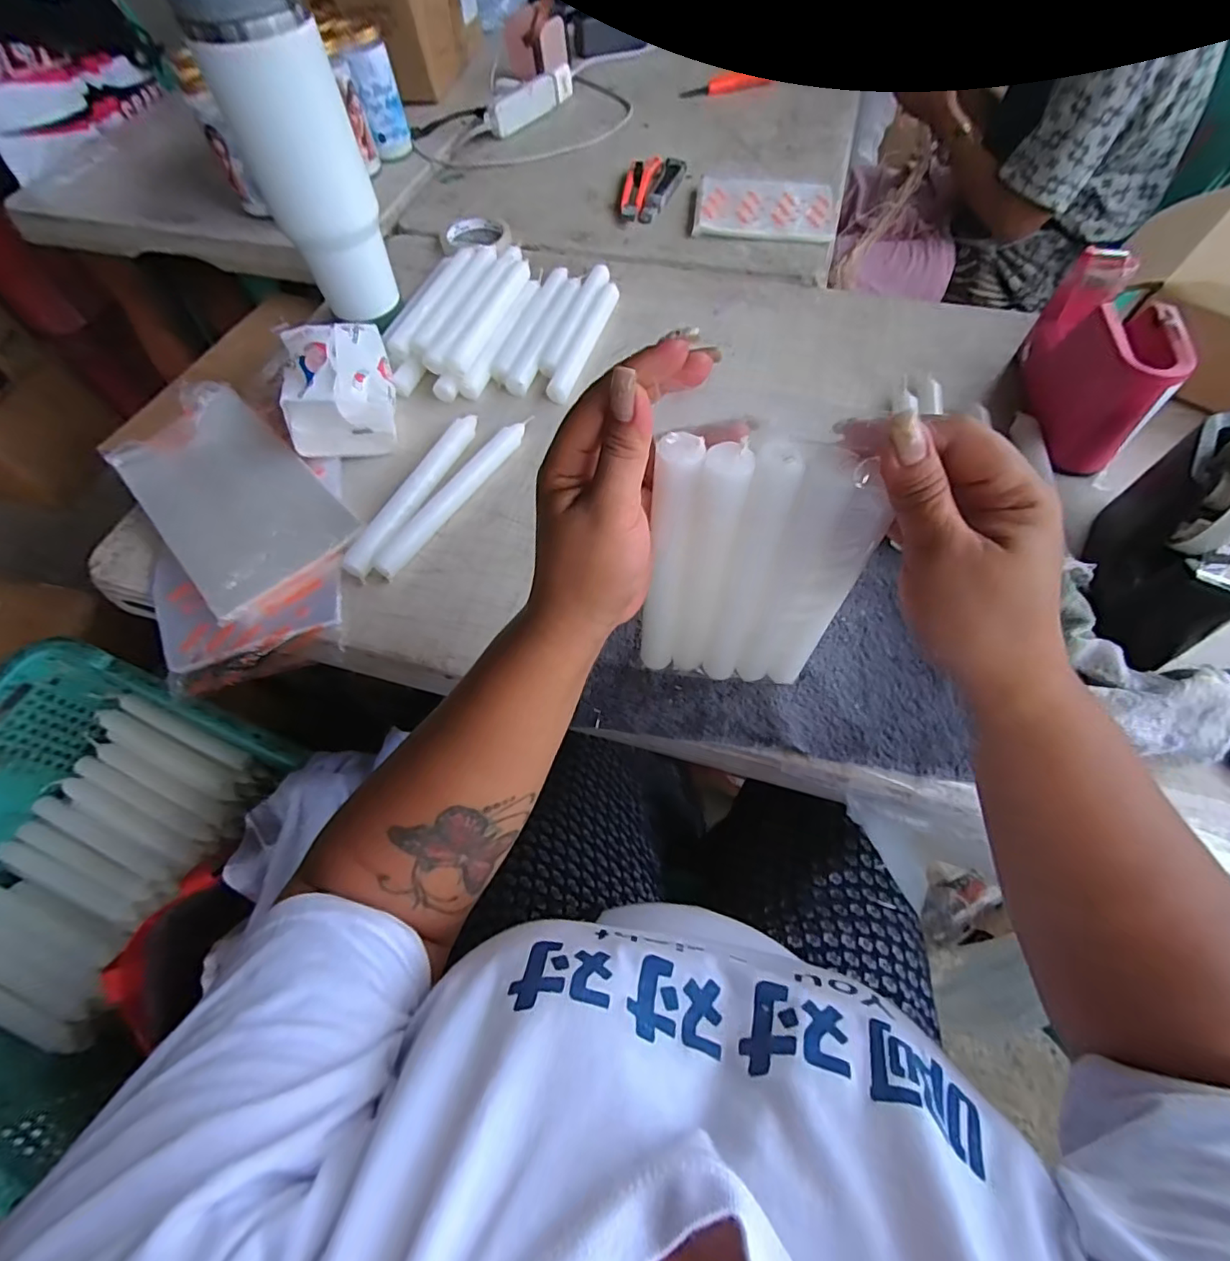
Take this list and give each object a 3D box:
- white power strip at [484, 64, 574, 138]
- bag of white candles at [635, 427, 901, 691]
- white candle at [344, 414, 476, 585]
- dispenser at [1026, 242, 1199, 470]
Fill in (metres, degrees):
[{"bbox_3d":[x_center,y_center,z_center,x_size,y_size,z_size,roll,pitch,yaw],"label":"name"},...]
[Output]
[{"bbox_3d":[-0.130,-0.849,0.885,0.030,0.042,0.185,36,69,20],"label":"white power strip"},{"bbox_3d":[0.074,-0.026,0.317,0.107,0.188,0.024,8,62,7],"label":"bag of white candles"},{"bbox_3d":[-0.176,-0.125,0.494,0.024,0.018,0.193,20,64,13],"label":"white candle"},{"bbox_3d":[0.434,-0.243,0.500,0.071,0.100,0.172,15,63,11],"label":"dispenser"}]

